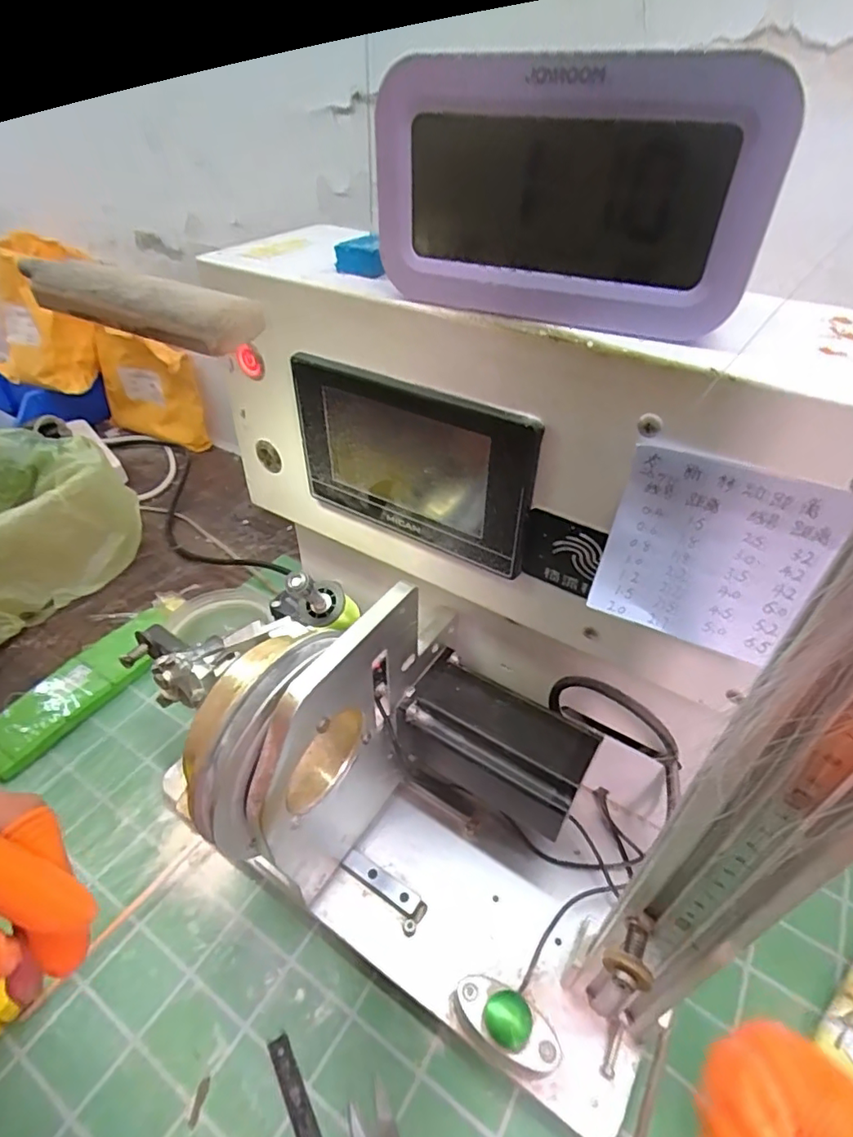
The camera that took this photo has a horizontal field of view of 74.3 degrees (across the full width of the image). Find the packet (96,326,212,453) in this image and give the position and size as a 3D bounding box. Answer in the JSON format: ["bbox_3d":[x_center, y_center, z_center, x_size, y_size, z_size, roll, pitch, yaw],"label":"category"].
[{"bbox_3d":[-0.419,-0.267,0.837,0.203,0.152,0.035,20,45,20],"label":"packet"}]

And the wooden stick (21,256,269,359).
[{"bbox_3d":[-0.109,-0.096,0.201,0.116,0.015,0.023,20,45,21],"label":"wooden stick"}]

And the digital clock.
[{"bbox_3d":[0.042,-0.129,0.195,0.138,0.074,0.027,17,44,18],"label":"digital clock"}]

